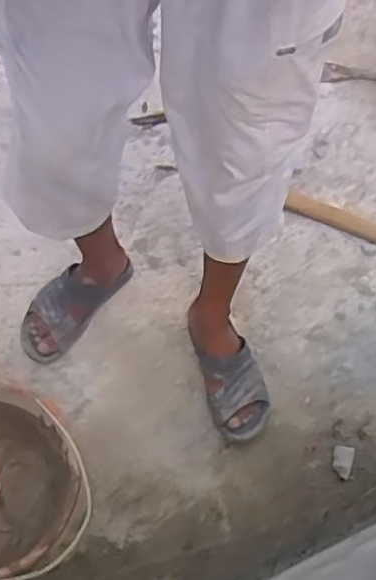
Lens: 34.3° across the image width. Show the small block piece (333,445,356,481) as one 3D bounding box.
[{"bbox_3d":[0.270,0.300,1.062,0.036,0.008,0.059,16,62,1],"label":"small block piece"}]

